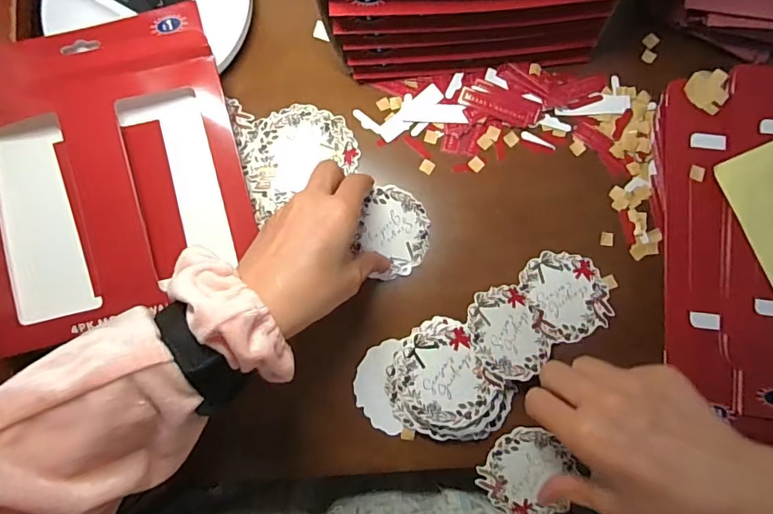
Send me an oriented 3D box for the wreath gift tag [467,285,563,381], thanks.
[{"bbox_3d":[0.090,0.054,0.347,0.065,0.004,0.065,-38,85,-27],"label":"wreath gift tag"}]

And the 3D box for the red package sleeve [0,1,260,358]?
[{"bbox_3d":[-0.211,-0.070,0.356,0.190,0.024,0.231,-15,82,-1],"label":"red package sleeve"}]

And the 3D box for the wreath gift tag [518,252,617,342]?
[{"bbox_3d":[0.139,0.029,0.363,0.063,0.008,0.066,-11,81,0],"label":"wreath gift tag"}]

